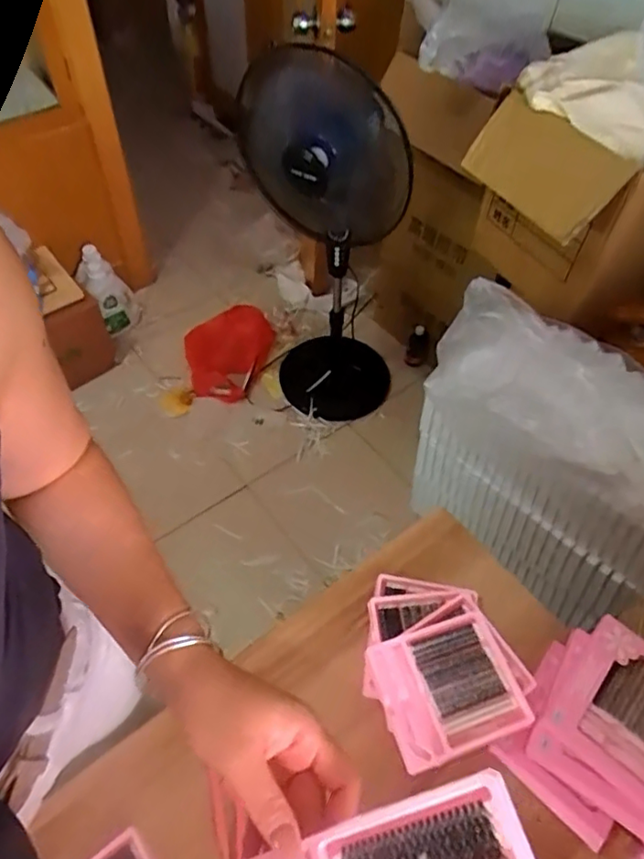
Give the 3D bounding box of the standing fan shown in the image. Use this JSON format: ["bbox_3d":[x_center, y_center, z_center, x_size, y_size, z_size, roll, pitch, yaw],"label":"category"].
[{"bbox_3d":[0.009,-0.394,1.500,0.379,1.005,0.375,7,53,3],"label":"standing fan"}]

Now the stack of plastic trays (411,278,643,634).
[{"bbox_3d":[0.460,0.033,1.116,0.516,0.500,0.246,38,60,24],"label":"stack of plastic trays"}]

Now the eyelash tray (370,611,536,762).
[{"bbox_3d":[0.152,0.302,0.685,0.152,0.016,0.137,-15,55,-14],"label":"eyelash tray"}]

